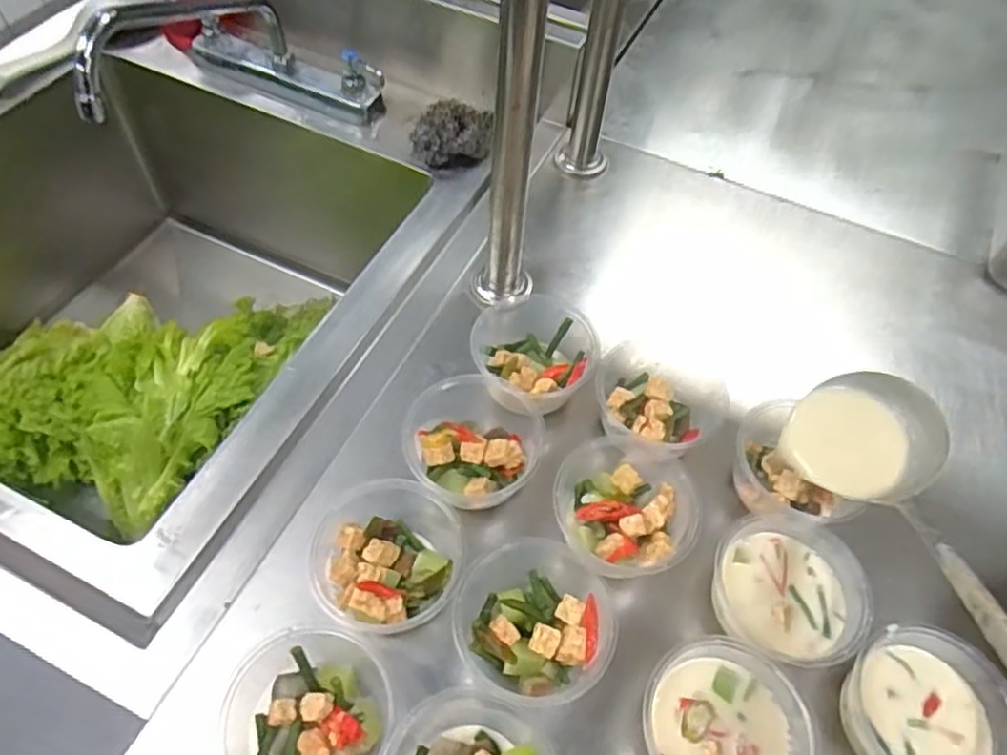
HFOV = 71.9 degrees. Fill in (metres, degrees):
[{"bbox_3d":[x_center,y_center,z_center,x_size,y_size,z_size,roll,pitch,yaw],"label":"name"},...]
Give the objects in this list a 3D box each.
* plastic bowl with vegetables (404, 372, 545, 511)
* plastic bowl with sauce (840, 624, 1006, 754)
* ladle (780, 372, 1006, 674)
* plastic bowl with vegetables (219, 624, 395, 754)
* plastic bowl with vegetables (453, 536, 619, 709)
[{"bbox_3d":[-0.026,0.056,0.537,0.097,0.066,0.089,2,54,-3],"label":"plastic bowl with vegetables"},{"bbox_3d":[0.271,0.215,0.446,0.100,0.069,0.097,1,54,-2],"label":"plastic bowl with sauce"},{"bbox_3d":[0.240,0.131,0.343,0.084,0.070,0.419,7,31,0],"label":"ladle"},{"bbox_3d":[-0.119,0.213,0.426,0.104,0.062,0.095,2,54,-3],"label":"plastic bowl with vegetables"},{"bbox_3d":[0.023,0.164,0.478,0.103,0.068,0.110,2,54,-3],"label":"plastic bowl with vegetables"}]

